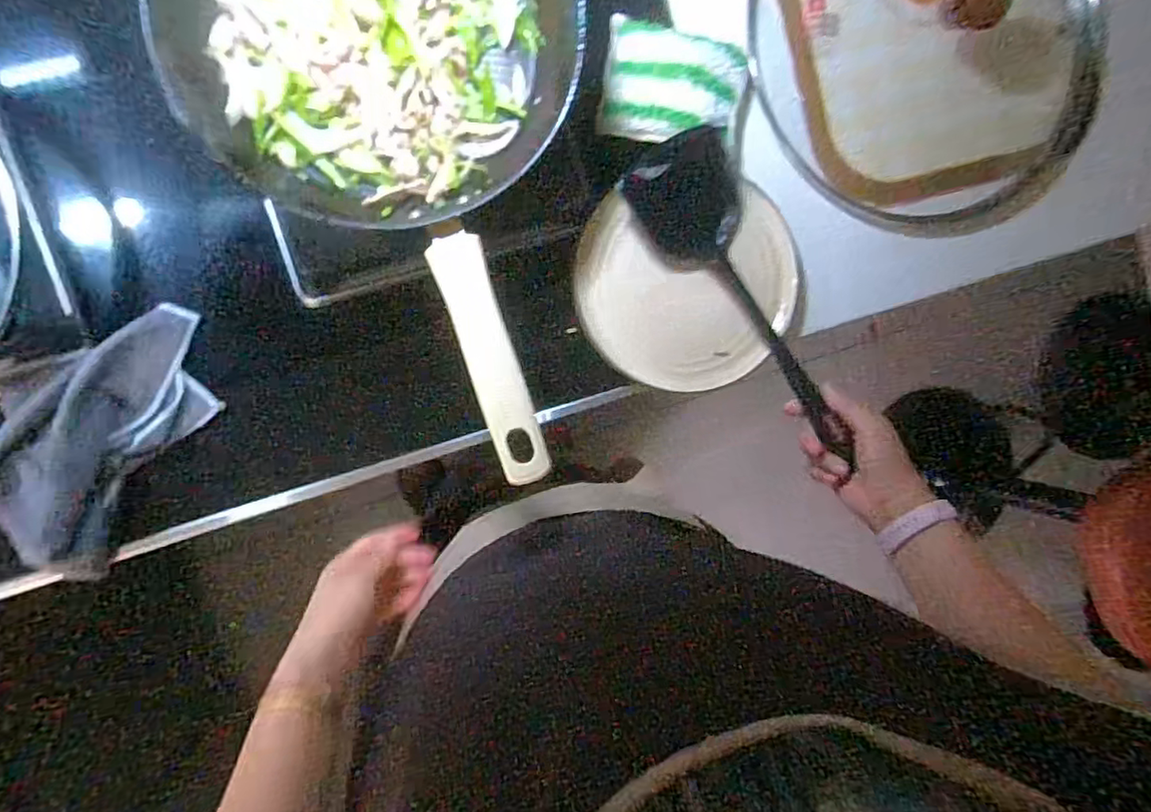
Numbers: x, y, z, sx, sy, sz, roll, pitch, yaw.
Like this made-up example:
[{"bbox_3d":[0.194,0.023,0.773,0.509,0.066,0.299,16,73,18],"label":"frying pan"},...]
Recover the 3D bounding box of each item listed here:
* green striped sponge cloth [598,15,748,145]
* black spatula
[{"bbox_3d":[0.084,-0.268,0.507,0.117,0.025,0.095,9,92,-9],"label":"green striped sponge cloth"},{"bbox_3d":[0.154,-0.091,0.528,0.099,0.034,0.302,-32,94,-5],"label":"black spatula"}]

